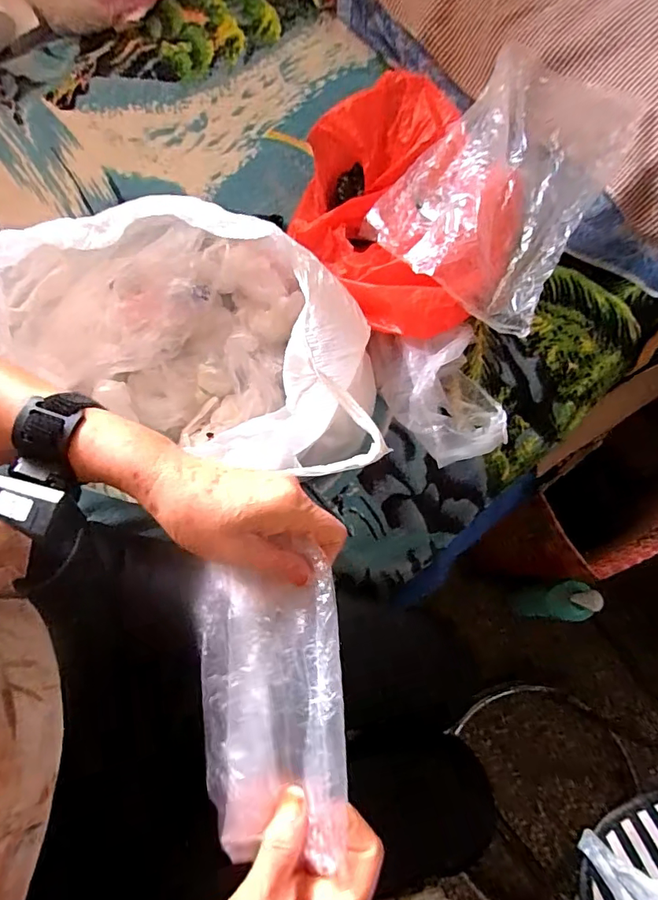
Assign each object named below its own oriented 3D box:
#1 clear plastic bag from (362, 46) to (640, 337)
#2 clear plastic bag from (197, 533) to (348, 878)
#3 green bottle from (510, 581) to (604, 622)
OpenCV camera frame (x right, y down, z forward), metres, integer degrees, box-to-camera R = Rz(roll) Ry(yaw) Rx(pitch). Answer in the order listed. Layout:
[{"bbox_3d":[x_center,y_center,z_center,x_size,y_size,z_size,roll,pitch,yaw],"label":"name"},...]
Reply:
[{"bbox_3d":[0.190,-0.301,0.529,0.204,0.057,0.311,29,76,7],"label":"clear plastic bag"},{"bbox_3d":[-0.036,0.156,0.304,0.089,0.024,0.164,-7,74,-3],"label":"clear plastic bag"},{"bbox_3d":[0.386,0.260,0.835,0.069,0.203,0.064,2,74,0],"label":"green bottle"}]

